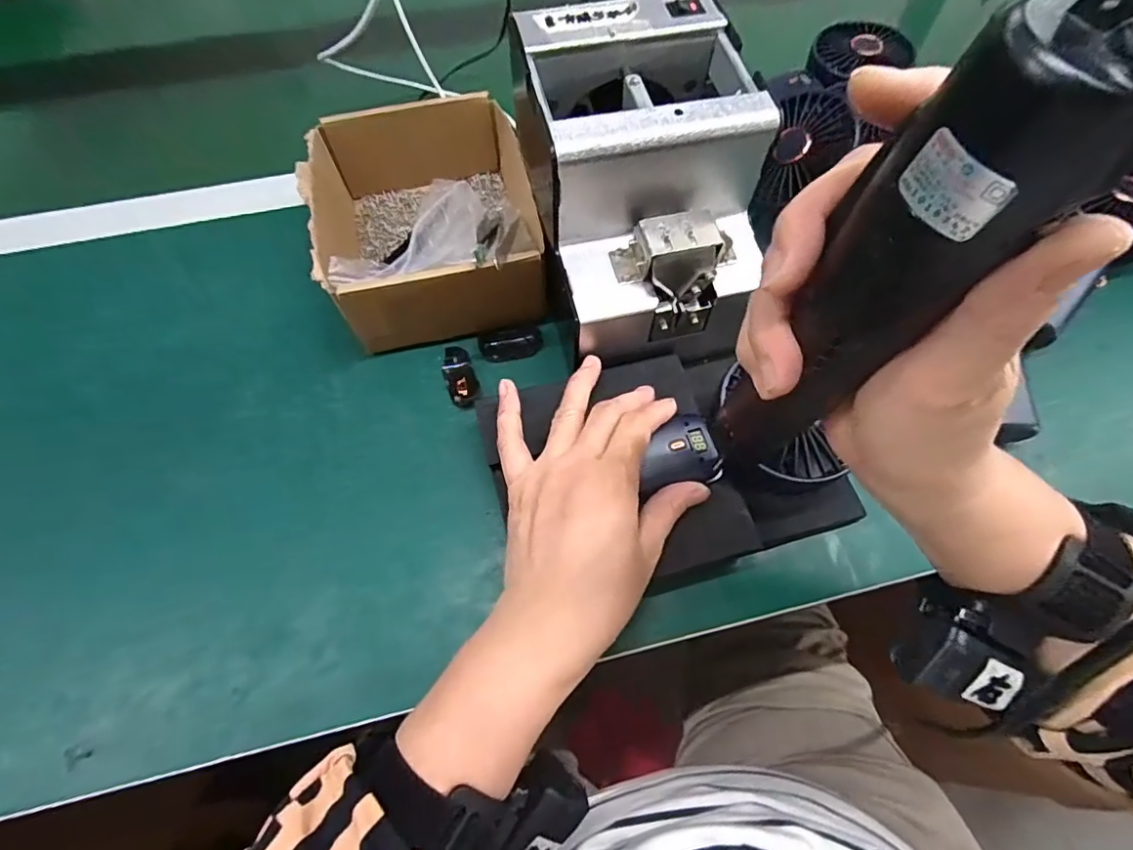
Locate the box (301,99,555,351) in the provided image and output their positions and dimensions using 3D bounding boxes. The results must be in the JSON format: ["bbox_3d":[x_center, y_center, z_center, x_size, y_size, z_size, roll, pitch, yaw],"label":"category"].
[{"bbox_3d":[-0.105,-0.151,0.412,0.145,0.084,0.180,-16,64,-7],"label":"box"}]

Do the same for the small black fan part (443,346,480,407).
[{"bbox_3d":[-0.075,-0.034,0.386,0.022,0.014,0.045,-18,64,-8],"label":"small black fan part"}]

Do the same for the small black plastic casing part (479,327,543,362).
[{"bbox_3d":[-0.040,-0.059,0.399,0.045,0.005,0.025,-12,63,-5],"label":"small black plastic casing part"}]

